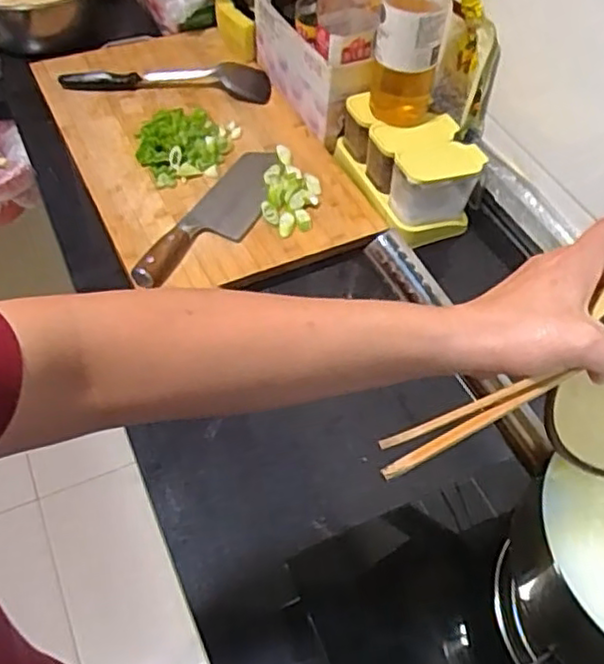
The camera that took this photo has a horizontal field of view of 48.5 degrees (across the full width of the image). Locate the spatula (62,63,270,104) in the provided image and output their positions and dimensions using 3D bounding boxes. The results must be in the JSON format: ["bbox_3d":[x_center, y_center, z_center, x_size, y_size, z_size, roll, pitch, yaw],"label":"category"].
[{"bbox_3d":[-0.211,-0.404,1.064,0.323,0.024,0.087,2,52,-3],"label":"spatula"}]

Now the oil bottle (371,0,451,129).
[{"bbox_3d":[0.139,-0.383,0.844,0.088,0.231,0.087,9,52,3],"label":"oil bottle"}]

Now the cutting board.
[{"bbox_3d":[-0.161,-0.283,0.989,0.330,0.028,0.530,-22,57,-19],"label":"cutting board"}]

